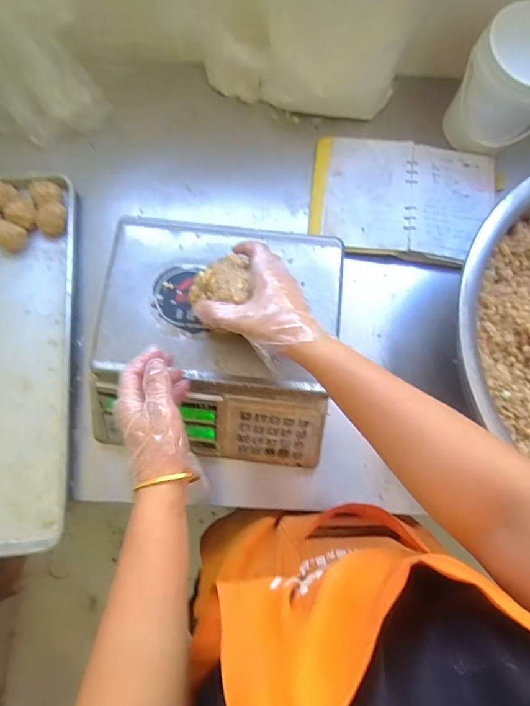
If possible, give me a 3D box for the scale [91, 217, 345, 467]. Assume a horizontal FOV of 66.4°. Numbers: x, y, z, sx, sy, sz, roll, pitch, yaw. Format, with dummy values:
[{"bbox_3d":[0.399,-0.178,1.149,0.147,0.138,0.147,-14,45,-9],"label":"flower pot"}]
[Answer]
[{"bbox_3d":[-0.067,-0.014,0.589,0.328,0.121,0.318,7,78,0],"label":"scale"}]

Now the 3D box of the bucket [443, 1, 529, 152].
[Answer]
[{"bbox_3d":[0.387,-0.421,0.642,0.122,0.177,0.119,0,78,-1],"label":"bucket"}]

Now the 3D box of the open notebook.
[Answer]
[{"bbox_3d":[0.240,-0.263,0.700,0.310,0.029,0.216,7,78,0],"label":"open notebook"}]

